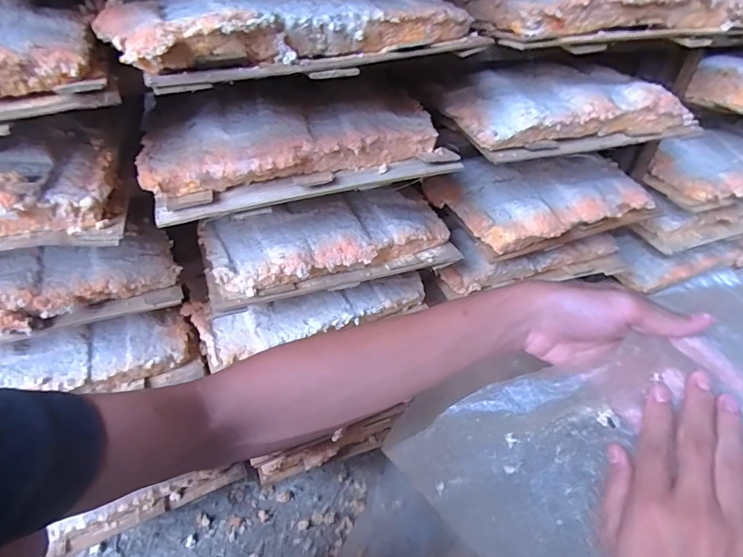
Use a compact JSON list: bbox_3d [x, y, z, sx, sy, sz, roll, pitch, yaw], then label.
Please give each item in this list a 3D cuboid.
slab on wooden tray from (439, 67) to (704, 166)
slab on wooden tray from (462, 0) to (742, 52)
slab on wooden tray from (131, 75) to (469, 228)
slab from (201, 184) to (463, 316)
[{"bbox_3d":[0.179,-0.164,0.420,0.233,0.044,0.110,-10,41,-12],"label":"slab on wooden tray"},{"bbox_3d":[0.188,-0.226,0.369,0.215,0.041,0.096,-11,41,-14],"label":"slab on wooden tray"},{"bbox_3d":[-0.060,-0.112,0.355,0.223,0.051,0.119,-11,41,-13],"label":"slab on wooden tray"},{"bbox_3d":[-0.037,-0.034,0.414,0.226,0.039,0.093,-13,42,-16],"label":"slab"}]

